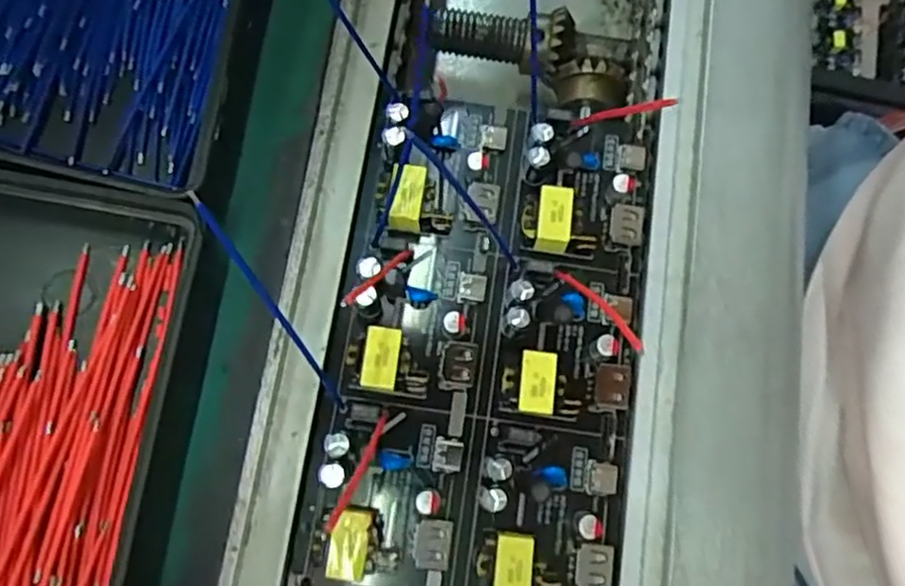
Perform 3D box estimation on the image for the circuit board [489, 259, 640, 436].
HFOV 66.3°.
[{"bbox_3d":[0.036,0.015,0.211,0.041,0.017,0.051,9,77,0],"label":"circuit board"}]

